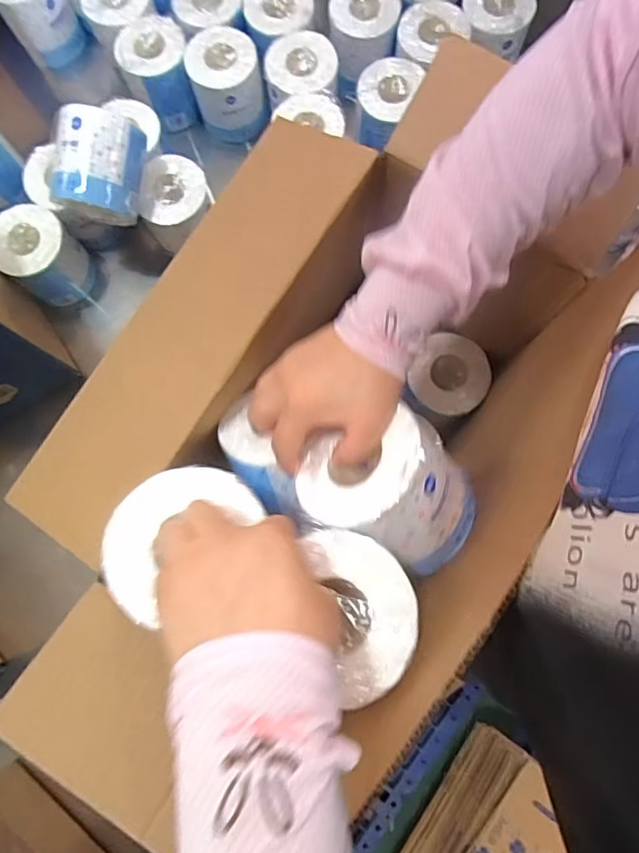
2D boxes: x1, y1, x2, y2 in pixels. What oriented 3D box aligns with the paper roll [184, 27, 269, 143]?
[{"bbox_3d":[-0.136,-0.506,0.785,0.098,0.119,0.099,0,79,1],"label":"paper roll"}]

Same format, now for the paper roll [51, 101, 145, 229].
[{"bbox_3d":[-0.271,-0.316,0.641,0.099,0.082,0.115,9,96,-10],"label":"paper roll"}]

